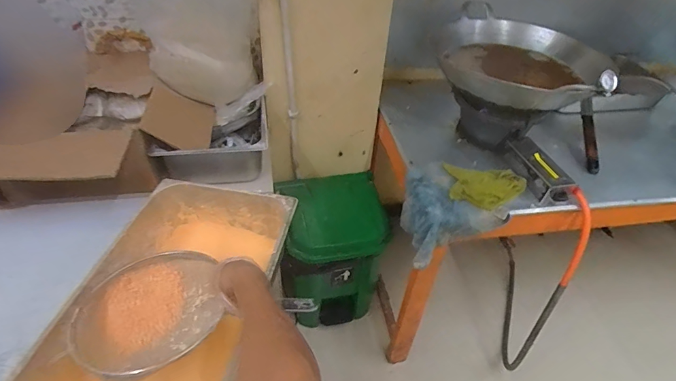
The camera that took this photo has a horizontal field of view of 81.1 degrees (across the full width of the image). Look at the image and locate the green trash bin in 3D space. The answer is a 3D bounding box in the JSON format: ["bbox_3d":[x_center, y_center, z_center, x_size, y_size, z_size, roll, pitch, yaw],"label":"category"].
[{"bbox_3d":[-0.040,0.252,1.673,0.386,0.645,0.380,-3,43,-6],"label":"green trash bin"}]

